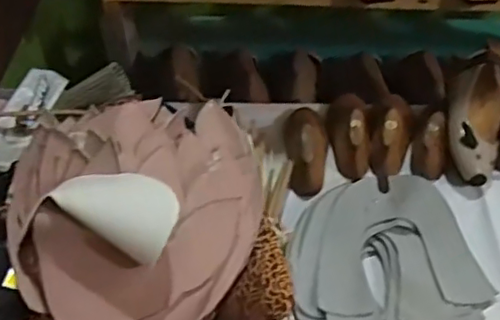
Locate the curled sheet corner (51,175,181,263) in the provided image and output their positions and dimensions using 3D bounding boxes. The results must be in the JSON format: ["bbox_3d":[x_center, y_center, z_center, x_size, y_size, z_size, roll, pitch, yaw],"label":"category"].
[{"bbox_3d":[-0.105,0.039,0.491,0.098,0.033,0.051,21,49,22],"label":"curled sheet corner"}]

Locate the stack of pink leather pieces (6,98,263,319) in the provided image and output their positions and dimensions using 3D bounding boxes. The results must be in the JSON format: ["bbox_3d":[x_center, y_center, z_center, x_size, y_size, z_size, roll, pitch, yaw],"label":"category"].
[{"bbox_3d":[-0.094,0.043,0.540,0.234,0.101,0.203,-21,48,-18],"label":"stack of pink leather pieces"}]

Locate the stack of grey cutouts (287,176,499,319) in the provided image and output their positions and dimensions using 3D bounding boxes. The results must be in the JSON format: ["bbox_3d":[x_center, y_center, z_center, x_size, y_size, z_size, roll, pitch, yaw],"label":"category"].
[{"bbox_3d":[0.135,0.094,0.605,0.191,0.038,0.185,-4,45,-2],"label":"stack of grey cutouts"}]

